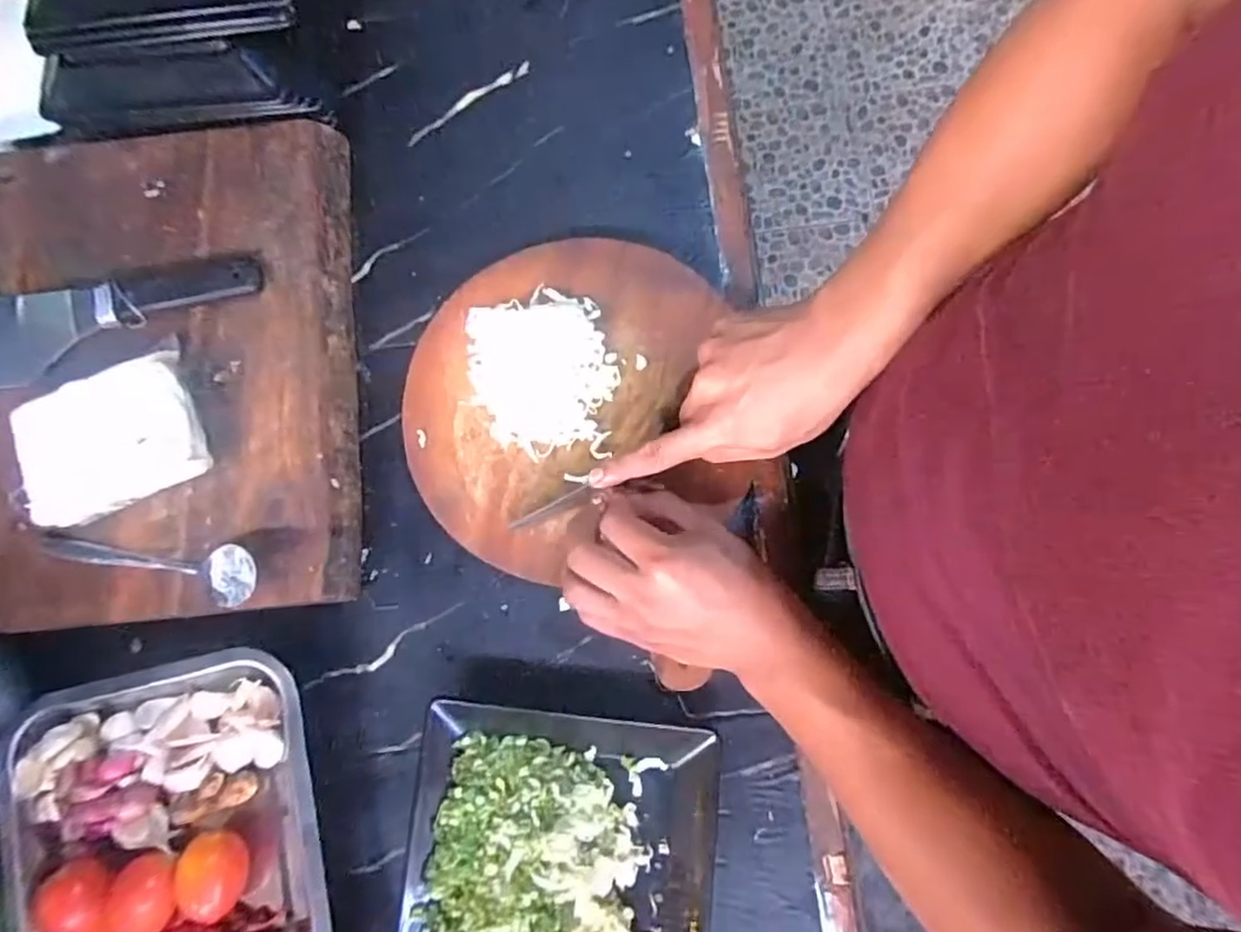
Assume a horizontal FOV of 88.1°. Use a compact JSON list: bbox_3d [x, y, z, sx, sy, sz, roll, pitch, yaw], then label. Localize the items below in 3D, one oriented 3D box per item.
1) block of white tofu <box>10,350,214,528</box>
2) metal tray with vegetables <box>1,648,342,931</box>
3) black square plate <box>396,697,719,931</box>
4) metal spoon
[{"bbox_3d":[-0.358,-0.019,0.452,0.115,0.025,0.090,-25,81,-5],"label":"block of white tofu"},{"bbox_3d":[-0.293,0.291,0.421,0.216,0.042,0.299,-15,80,-3],"label":"metal tray with vegetables"},{"bbox_3d":[-0.040,0.264,0.411,0.197,0.021,0.197,5,80,0],"label":"black square plate"},{"bbox_3d":[-0.325,0.066,0.440,0.164,0.022,0.039,8,80,1],"label":"metal spoon"}]

